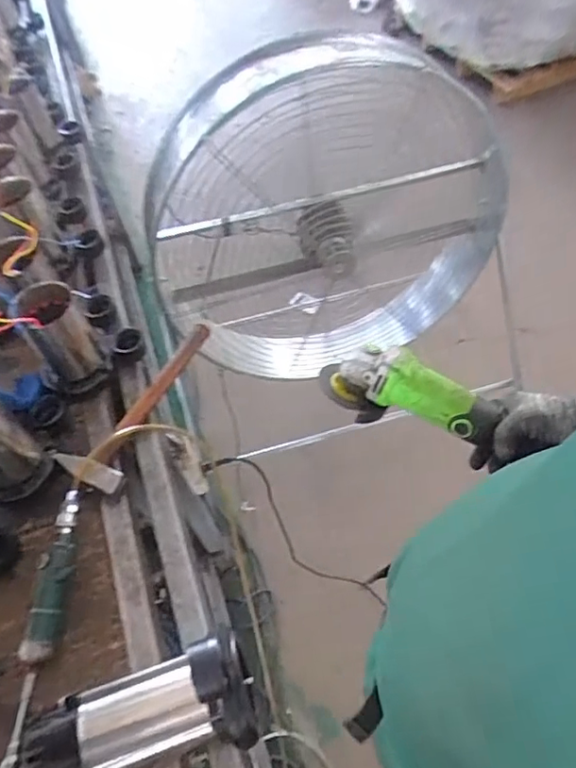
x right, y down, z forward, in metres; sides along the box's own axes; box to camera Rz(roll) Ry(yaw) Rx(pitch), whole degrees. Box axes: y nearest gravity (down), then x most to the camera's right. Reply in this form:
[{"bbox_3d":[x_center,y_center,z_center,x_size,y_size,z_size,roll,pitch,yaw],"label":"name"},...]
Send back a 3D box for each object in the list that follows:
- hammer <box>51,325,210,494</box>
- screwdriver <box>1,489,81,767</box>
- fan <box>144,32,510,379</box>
[{"bbox_3d":[-0.244,0.024,0.903,0.111,0.049,0.344,15,59,15],"label":"hammer"},{"bbox_3d":[-0.308,0.296,0.700,0.041,0.043,0.323,1,56,6],"label":"screwdriver"},{"bbox_3d":[0.091,-0.380,1.296,0.830,0.716,0.276,-17,57,-6],"label":"fan"}]

